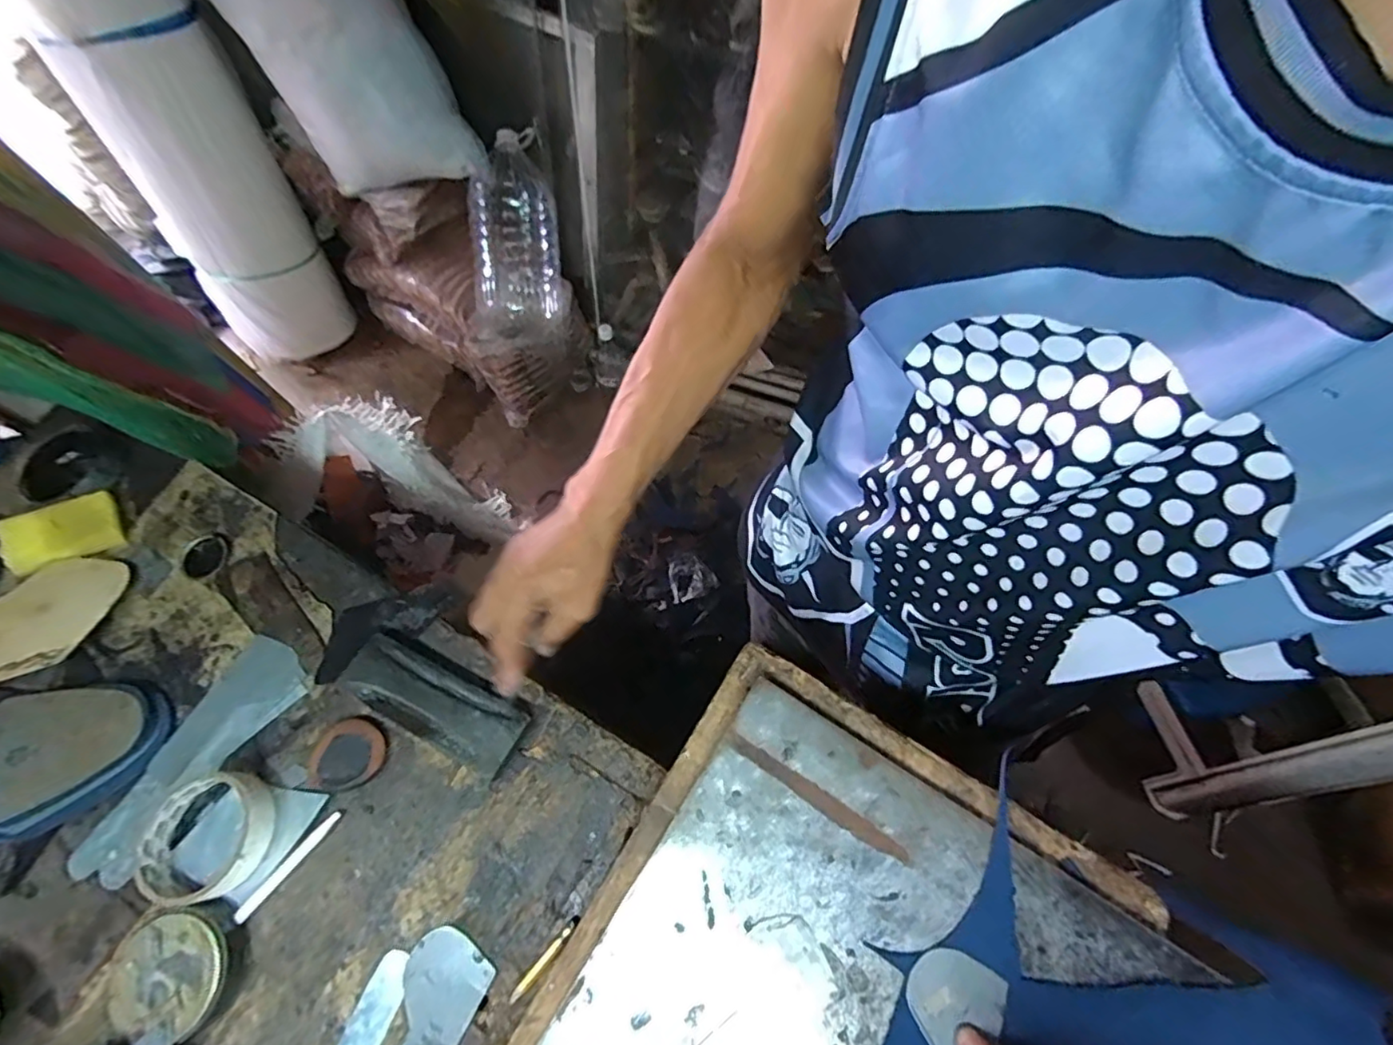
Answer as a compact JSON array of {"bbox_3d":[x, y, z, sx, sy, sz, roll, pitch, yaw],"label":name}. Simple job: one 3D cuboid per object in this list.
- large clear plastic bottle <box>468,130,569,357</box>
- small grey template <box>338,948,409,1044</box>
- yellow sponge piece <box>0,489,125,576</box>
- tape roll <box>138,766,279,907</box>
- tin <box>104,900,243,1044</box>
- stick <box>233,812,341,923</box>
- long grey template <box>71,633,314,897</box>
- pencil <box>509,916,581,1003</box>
[{"bbox_3d":[-0.416,-0.636,1.378,0.188,0.190,0.479,12,113,8],"label":"large clear plastic bottle"},{"bbox_3d":[-0.219,0.337,0.390,0.027,0.004,0.097,20,69,11],"label":"small grey template"},{"bbox_3d":[-0.586,0.007,0.547,0.082,0.008,0.054,-25,90,-30],"label":"yellow sponge piece"},{"bbox_3d":[-0.353,0.226,0.431,0.086,0.023,0.082,-1,67,3],"label":"tape roll"},{"bbox_3d":[-0.352,0.306,0.396,0.083,0.025,0.075,-34,69,-11],"label":"tin"},{"bbox_3d":[-0.294,0.246,0.427,0.010,0.004,0.087,38,74,17],"label":"stick"},{"bbox_3d":[-0.408,0.190,0.482,0.071,0.007,0.200,29,69,14],"label":"long grey template"},{"bbox_3d":[-0.102,0.294,0.398,0.007,0.007,0.063,39,74,17],"label":"pencil"}]

